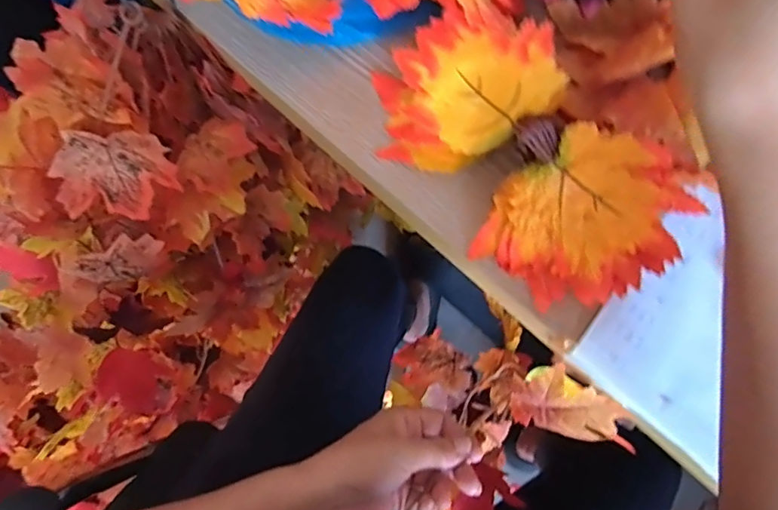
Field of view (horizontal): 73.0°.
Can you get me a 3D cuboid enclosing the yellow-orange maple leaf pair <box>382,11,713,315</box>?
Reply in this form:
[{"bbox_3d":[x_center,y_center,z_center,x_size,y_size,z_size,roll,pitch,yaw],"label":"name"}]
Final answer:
[{"bbox_3d":[0.090,-0.071,0.354,0.128,0.063,0.223,-33,78,-9],"label":"yellow-orange maple leaf pair"}]

